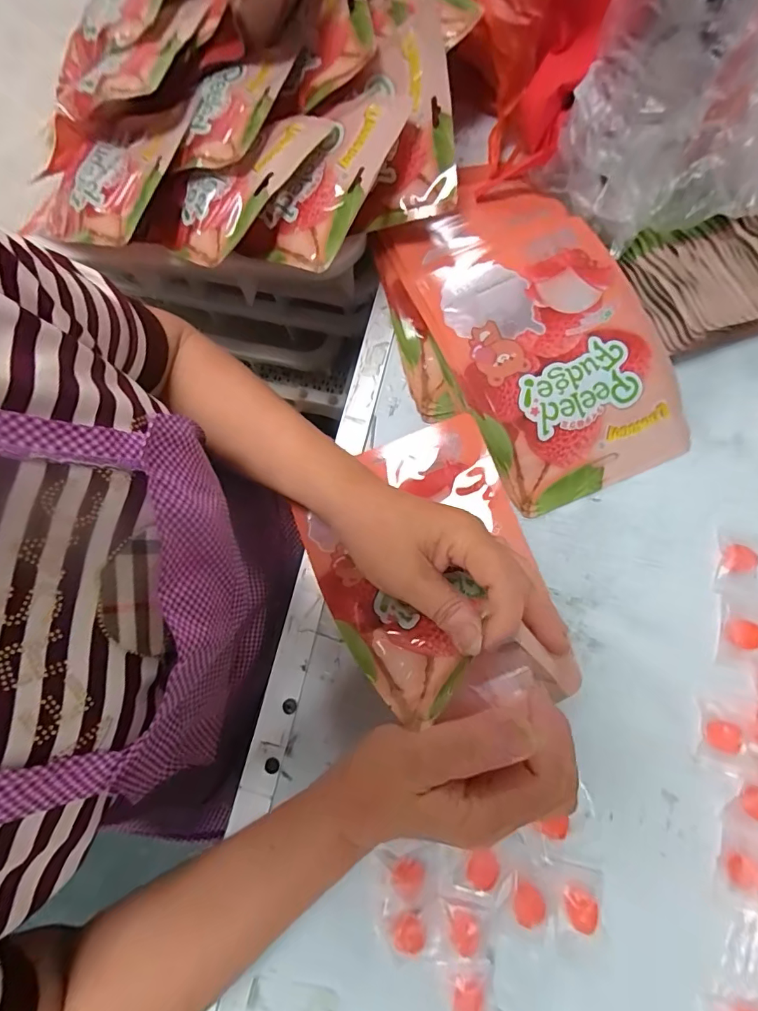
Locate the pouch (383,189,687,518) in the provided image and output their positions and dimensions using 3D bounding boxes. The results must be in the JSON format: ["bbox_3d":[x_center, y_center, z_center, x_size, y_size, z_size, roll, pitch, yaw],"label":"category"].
[{"bbox_3d":[0.125,-0.145,0.387,0.169,0.034,0.284,-23,77,-6],"label":"pouch"}]

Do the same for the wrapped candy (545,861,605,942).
[{"bbox_3d":[0.124,0.251,0.291,0.039,0.018,0.042,5,76,1],"label":"wrapped candy"}]

